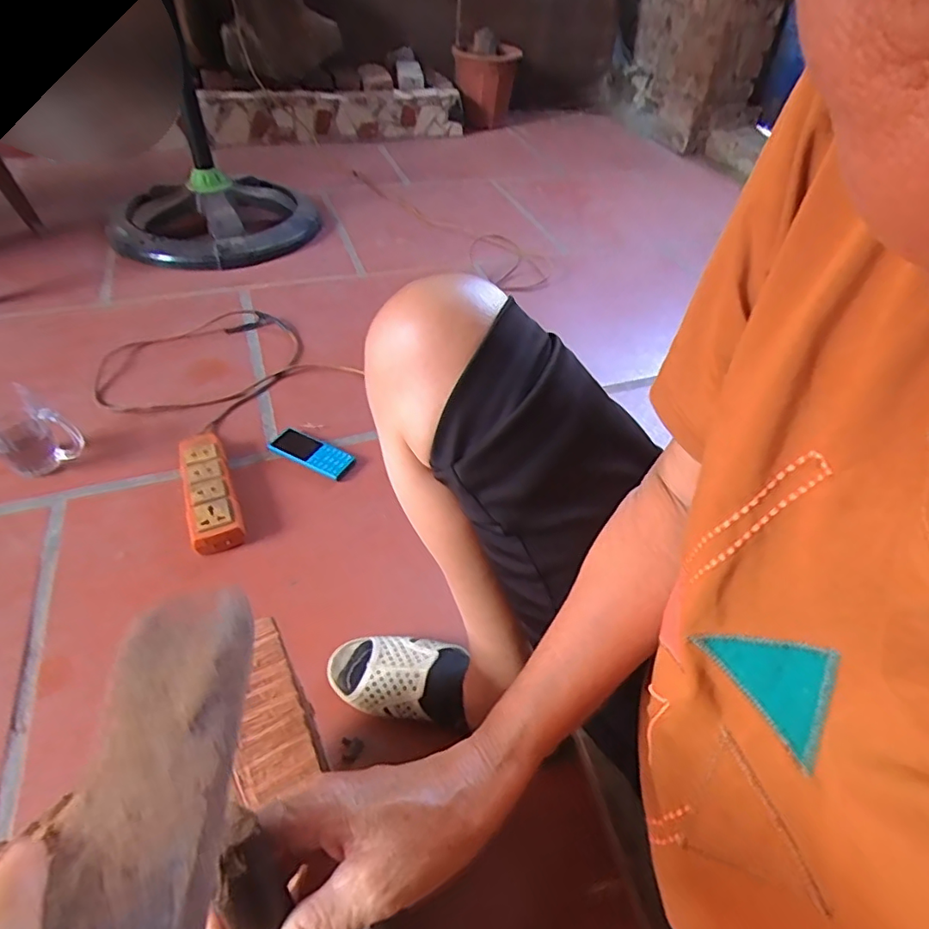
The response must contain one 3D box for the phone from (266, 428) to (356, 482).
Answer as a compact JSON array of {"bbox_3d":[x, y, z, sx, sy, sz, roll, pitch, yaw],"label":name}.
[{"bbox_3d":[-0.229,-0.018,0.834,0.128,0.010,0.051,21,46,18],"label":"phone"}]

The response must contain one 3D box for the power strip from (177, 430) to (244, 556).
[{"bbox_3d":[-0.348,0.030,0.755,0.058,0.034,0.202,-16,47,-19],"label":"power strip"}]

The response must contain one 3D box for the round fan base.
[{"bbox_3d":[-0.553,-0.587,1.277,0.341,0.123,0.375,2,44,-2],"label":"round fan base"}]

